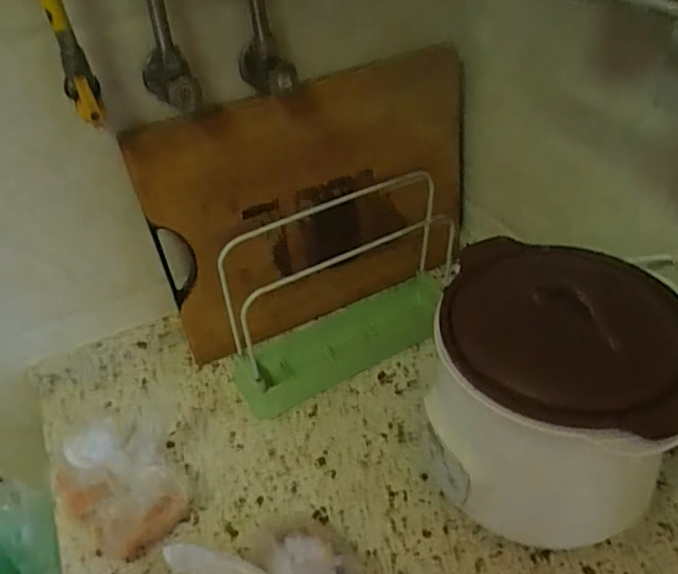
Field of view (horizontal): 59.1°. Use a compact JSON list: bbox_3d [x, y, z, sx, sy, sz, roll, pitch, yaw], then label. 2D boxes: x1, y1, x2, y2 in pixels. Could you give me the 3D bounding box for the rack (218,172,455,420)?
[{"bbox_3d":[-0.001,0.002,0.682,0.268,0.203,0.096,-23,43,-20],"label":"rack"}]

